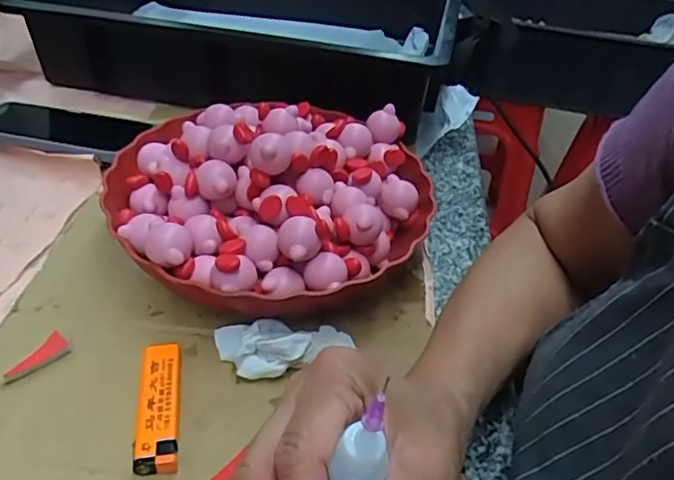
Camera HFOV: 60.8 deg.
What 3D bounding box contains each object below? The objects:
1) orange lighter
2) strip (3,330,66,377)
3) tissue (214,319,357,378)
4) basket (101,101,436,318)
[{"bbox_3d":[-0.103,0.096,0.332,0.023,0.015,0.080,-3,41,-11],"label":"orange lighter"},{"bbox_3d":[-0.181,0.072,0.351,0.013,0.005,0.039,21,42,16],"label":"strip"},{"bbox_3d":[-0.032,0.066,0.370,0.086,0.023,0.039,-4,41,-12],"label":"tissue"},{"bbox_3d":[-0.054,-0.041,0.440,0.221,0.092,0.233,4,40,-3],"label":"basket"}]

